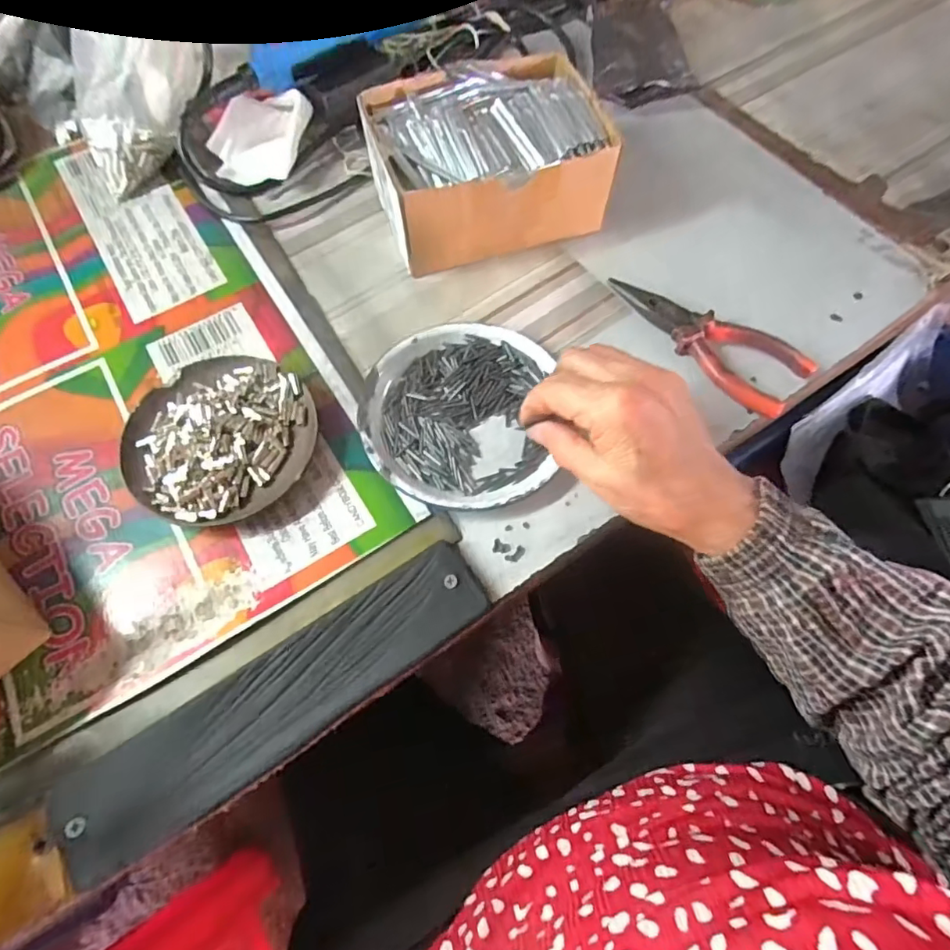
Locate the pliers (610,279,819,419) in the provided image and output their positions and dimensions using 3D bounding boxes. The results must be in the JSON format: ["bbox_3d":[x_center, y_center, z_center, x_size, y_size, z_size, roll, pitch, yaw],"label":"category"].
[{"bbox_3d":[0.155,-0.096,0.381,0.143,0.018,0.048,39,70,16],"label":"pliers"}]

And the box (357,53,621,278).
[{"bbox_3d":[0.004,-0.234,0.417,0.165,0.071,0.127,-17,66,-9],"label":"box"}]

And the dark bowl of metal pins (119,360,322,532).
[{"bbox_3d":[-0.157,-0.025,0.341,0.110,0.024,0.106,0,64,-1],"label":"dark bowl of metal pins"}]

